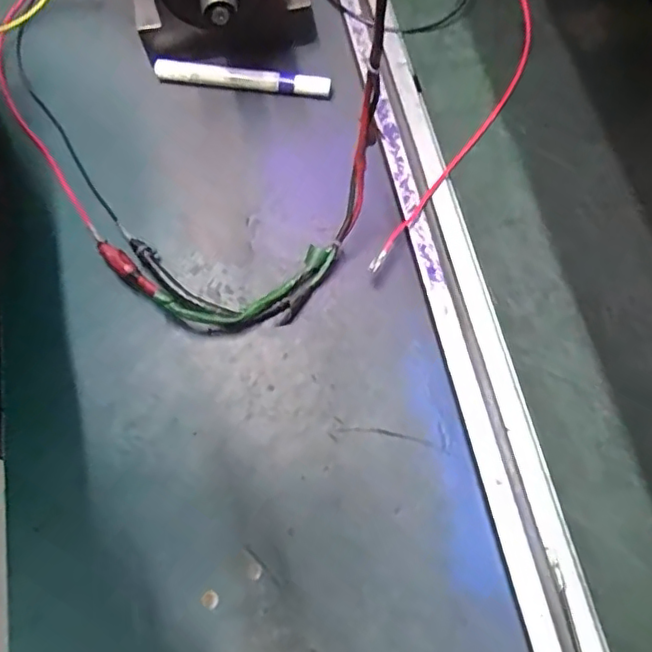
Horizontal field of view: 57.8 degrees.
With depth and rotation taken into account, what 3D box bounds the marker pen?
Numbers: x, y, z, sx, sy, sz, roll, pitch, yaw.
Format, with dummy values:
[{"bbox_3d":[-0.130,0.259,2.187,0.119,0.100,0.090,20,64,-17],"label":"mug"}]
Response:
[{"bbox_3d":[-0.068,-0.201,0.483,0.142,0.020,0.013,9,70,4],"label":"marker pen"}]

